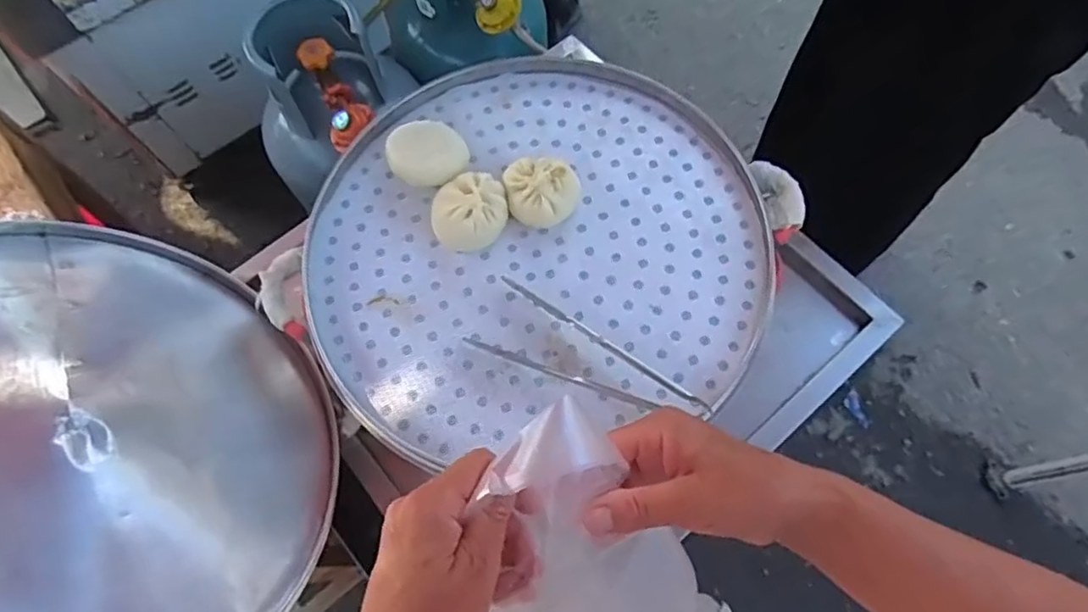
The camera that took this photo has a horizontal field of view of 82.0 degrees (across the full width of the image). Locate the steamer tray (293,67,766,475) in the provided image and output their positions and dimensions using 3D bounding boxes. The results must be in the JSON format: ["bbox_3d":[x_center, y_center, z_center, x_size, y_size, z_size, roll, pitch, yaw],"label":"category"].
[{"bbox_3d":[-0.013,-0.085,0.651,0.459,0.049,0.422,-10,68,-3],"label":"steamer tray"}]

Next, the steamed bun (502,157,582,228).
[{"bbox_3d":[0.000,-0.120,0.657,0.076,0.041,0.069,-7,68,-2],"label":"steamed bun"}]

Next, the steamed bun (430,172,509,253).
[{"bbox_3d":[-0.076,-0.095,0.650,0.079,0.041,0.073,-16,68,-5],"label":"steamed bun"}]

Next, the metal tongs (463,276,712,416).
[{"bbox_3d":[0.044,0.049,0.601,0.237,0.031,0.077,27,71,12],"label":"metal tongs"}]

